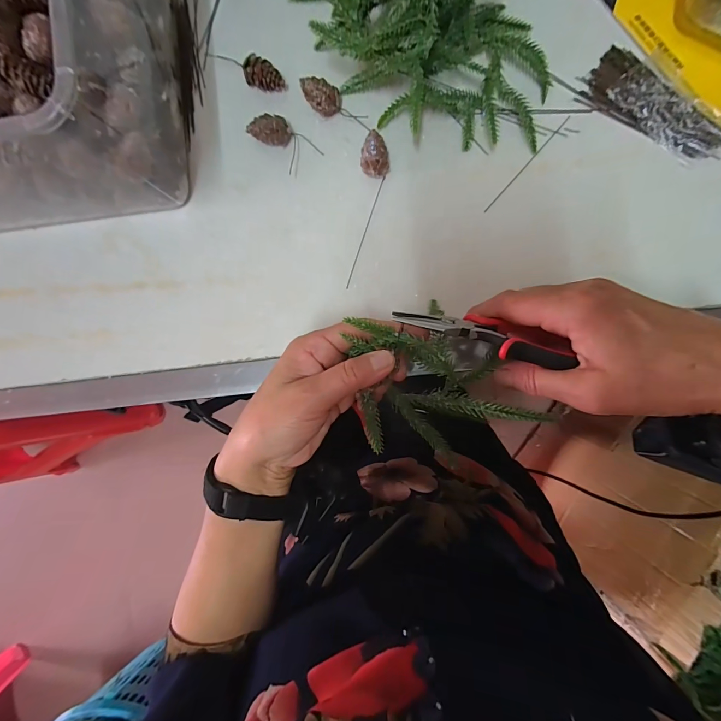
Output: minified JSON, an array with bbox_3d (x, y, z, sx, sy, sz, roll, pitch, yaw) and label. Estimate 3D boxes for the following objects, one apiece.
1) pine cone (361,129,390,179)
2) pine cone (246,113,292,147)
[{"bbox_3d":[0.013,-0.171,0.296,0.022,0.019,0.036,4,90,6],"label":"pine cone"},{"bbox_3d":[-0.079,-0.196,0.305,0.035,0.021,0.020,9,90,6],"label":"pine cone"}]

